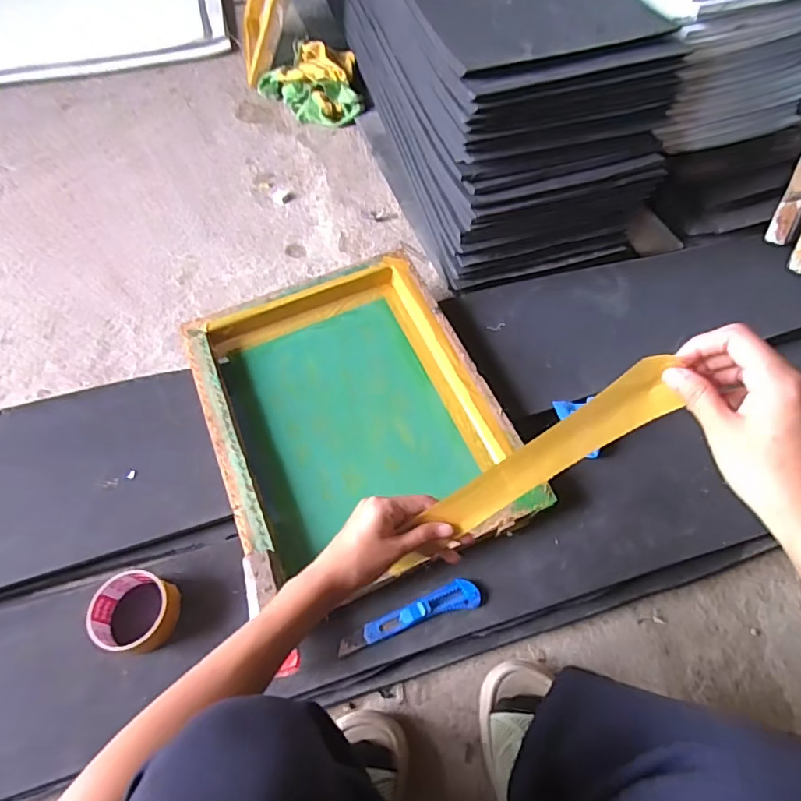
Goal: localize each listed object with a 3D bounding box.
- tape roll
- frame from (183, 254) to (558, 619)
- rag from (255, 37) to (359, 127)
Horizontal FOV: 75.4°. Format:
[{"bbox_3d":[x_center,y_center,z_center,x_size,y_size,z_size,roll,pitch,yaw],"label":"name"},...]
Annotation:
[{"bbox_3d":[-0.297,0.237,0.586,0.087,0.047,0.085,6,59,6],"label":"tape roll"},{"bbox_3d":[-0.073,0.001,0.712,0.371,0.044,0.430,-20,60,-10],"label":"frame"},{"bbox_3d":[-0.211,-0.728,1.207,0.223,0.085,0.209,-12,58,-6],"label":"rag"}]

